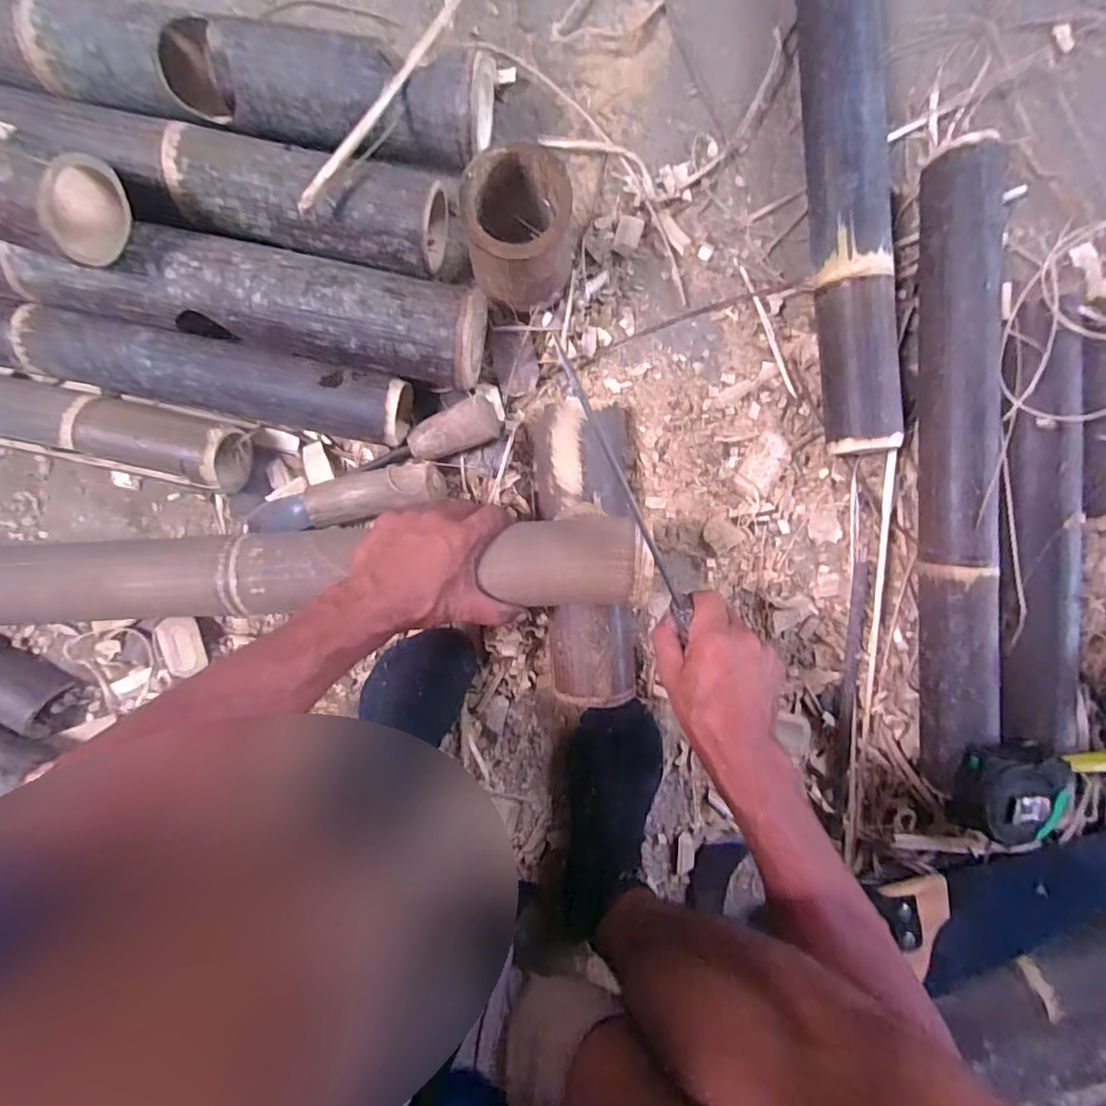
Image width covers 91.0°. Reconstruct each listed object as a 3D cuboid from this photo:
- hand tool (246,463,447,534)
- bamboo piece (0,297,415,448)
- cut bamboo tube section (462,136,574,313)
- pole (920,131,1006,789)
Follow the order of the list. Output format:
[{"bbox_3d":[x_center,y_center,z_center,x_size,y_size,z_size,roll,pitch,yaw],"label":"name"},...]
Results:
[{"bbox_3d":[-0.208,-0.048,0.519,0.205,0.038,0.047,-12,94,4],"label":"hand tool"},{"bbox_3d":[-0.424,-0.182,0.496,0.582,0.070,0.064,11,96,0],"label":"bamboo piece"},{"bbox_3d":[-0.028,-0.267,0.465,0.086,0.121,0.094,4,95,3],"label":"cut bamboo tube section"},{"bbox_3d":[0.374,-0.071,0.507,0.064,0.075,0.569,-2,95,3],"label":"pole"}]

